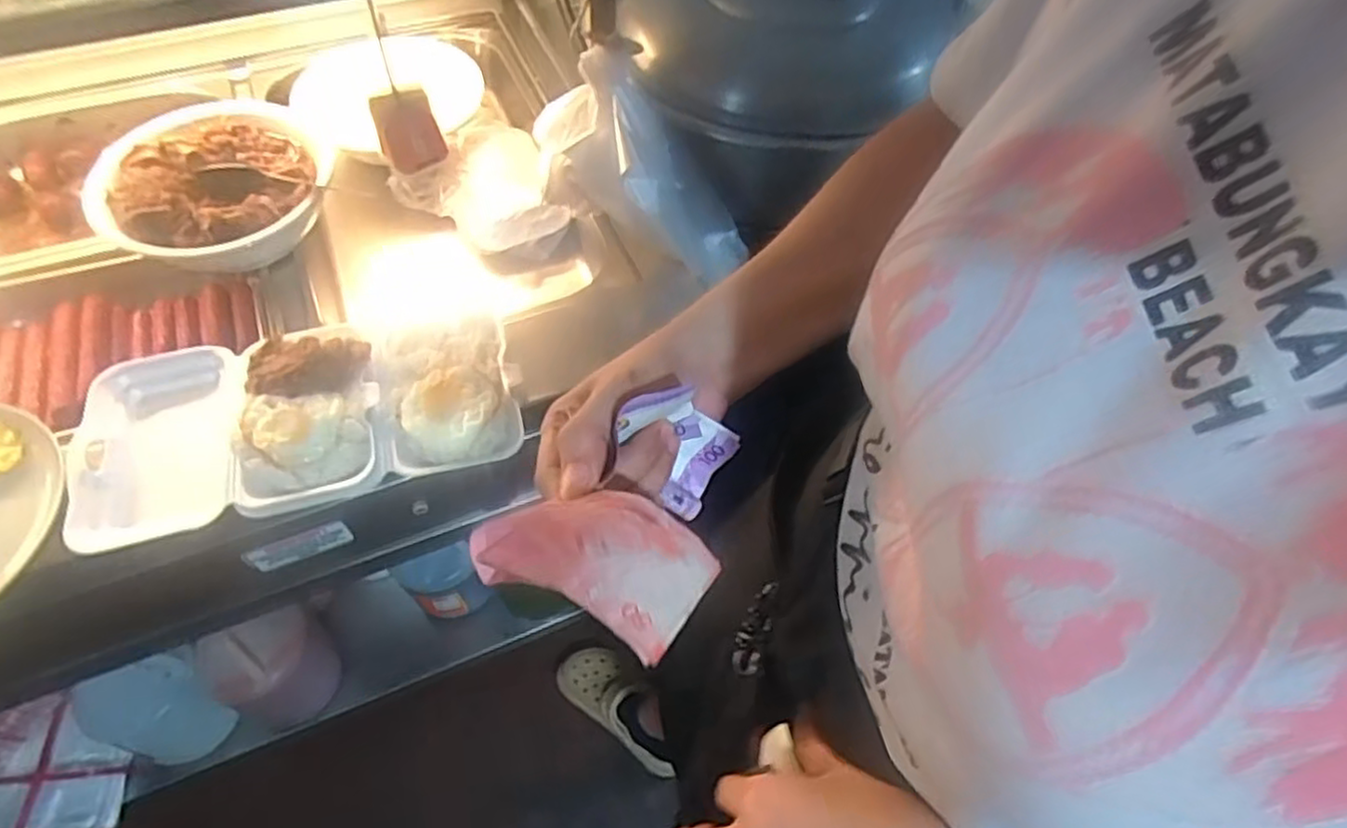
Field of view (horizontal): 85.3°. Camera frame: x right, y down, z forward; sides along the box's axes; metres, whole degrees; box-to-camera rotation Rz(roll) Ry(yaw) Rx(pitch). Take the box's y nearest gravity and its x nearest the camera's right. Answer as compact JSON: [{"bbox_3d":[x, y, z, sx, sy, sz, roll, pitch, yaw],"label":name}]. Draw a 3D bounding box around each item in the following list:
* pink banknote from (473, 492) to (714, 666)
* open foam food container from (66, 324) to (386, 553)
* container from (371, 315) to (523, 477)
[{"bbox_3d":[-0.025,0.056,0.290,0.078,0.041,0.070,45,35,8],"label":"pink banknote"},{"bbox_3d":[-0.370,0.013,0.612,0.244,0.048,0.177,-11,59,-10],"label":"open foam food container"},{"bbox_3d":[-0.200,-0.025,0.649,0.114,0.041,0.158,-15,60,-13],"label":"container"}]

